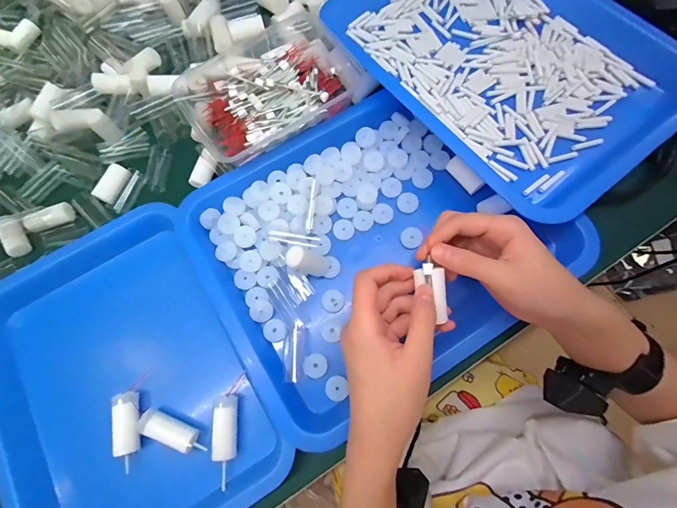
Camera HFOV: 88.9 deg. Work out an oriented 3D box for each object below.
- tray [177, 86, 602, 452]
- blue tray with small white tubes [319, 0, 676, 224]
[{"bbox_3d":[0.026,-0.010,0.335,0.293,0.038,0.273,-33,75,-8],"label":"tray"},{"bbox_3d":[0.164,-0.216,0.369,0.259,0.056,0.358,-37,76,-9],"label":"blue tray with small white tubes"}]

